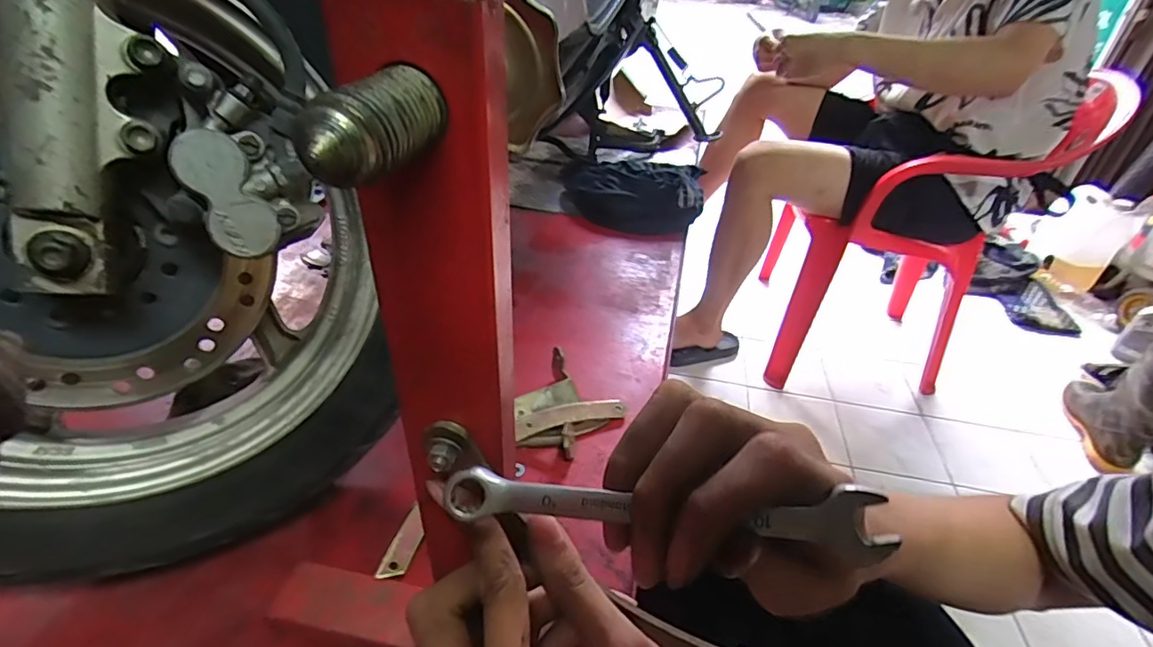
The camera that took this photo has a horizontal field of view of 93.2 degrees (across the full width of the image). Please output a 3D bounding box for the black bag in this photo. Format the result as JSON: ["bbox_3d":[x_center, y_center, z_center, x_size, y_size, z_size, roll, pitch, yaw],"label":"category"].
[{"bbox_3d":[0.092,-0.255,0.984,0.272,0.062,0.248,10,36,9],"label":"black bag"}]

